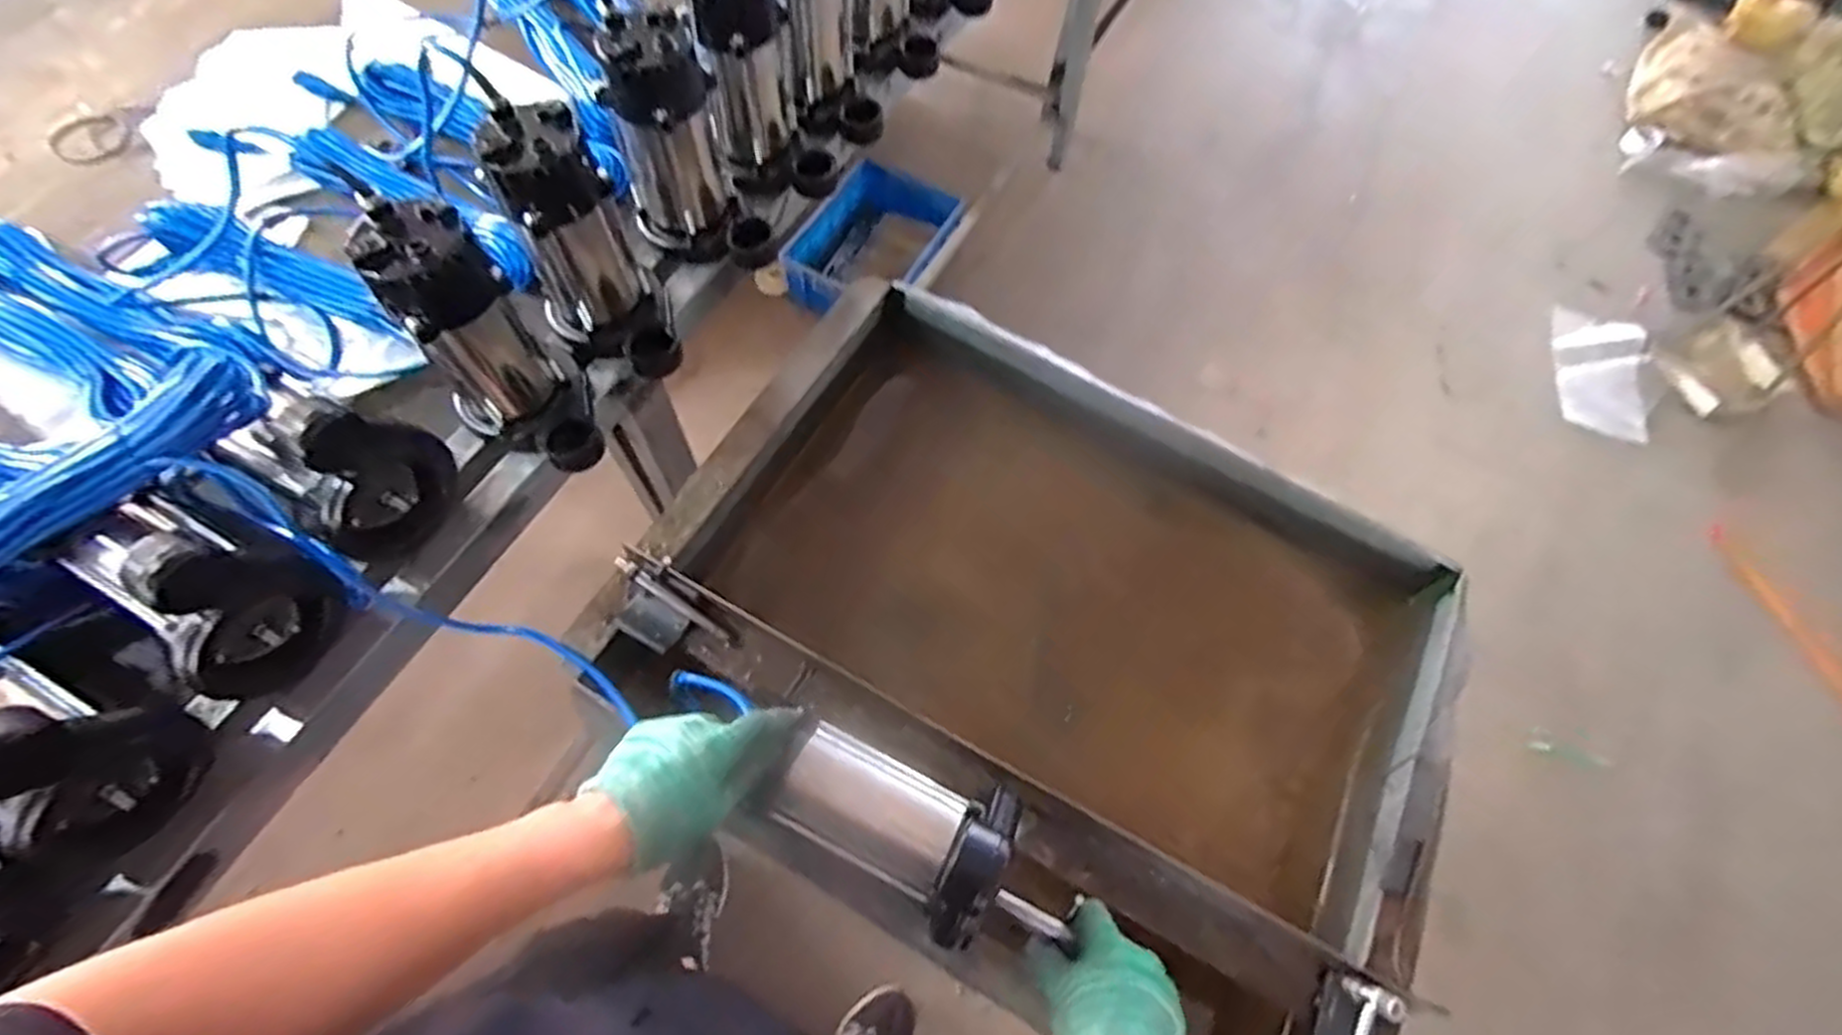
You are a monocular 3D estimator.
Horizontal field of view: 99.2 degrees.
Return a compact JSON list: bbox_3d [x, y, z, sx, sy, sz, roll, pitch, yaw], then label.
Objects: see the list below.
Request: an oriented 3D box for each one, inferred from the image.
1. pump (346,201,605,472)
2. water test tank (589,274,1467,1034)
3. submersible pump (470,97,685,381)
[{"bbox_3d":[-0.384,-0.150,0.704,0.115,0.234,0.167,-33,71,-17],"label":"pump"},{"bbox_3d":[0.117,0.149,0.850,0.754,0.302,0.579,29,66,10],"label":"water test tank"},{"bbox_3d":[-0.320,-0.254,0.754,0.109,0.224,0.146,-26,69,-15],"label":"submersible pump"}]

